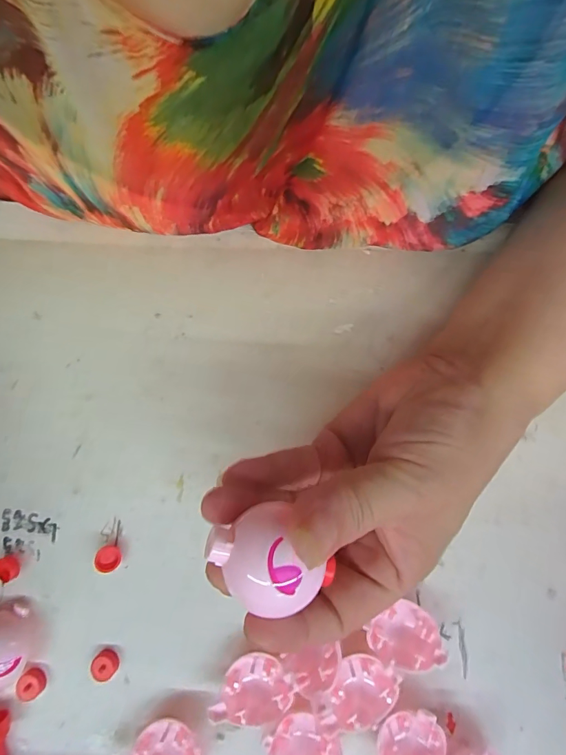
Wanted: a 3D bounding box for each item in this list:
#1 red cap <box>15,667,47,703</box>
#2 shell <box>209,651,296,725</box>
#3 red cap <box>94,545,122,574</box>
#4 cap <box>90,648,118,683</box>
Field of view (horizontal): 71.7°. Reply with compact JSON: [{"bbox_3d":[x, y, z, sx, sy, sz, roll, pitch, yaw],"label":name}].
[{"bbox_3d":[-0.123,0.149,0.189,0.012,0.005,0.013,0,78,1],"label":"red cap"},{"bbox_3d":[-0.014,0.145,0.184,0.034,0.016,0.027,11,78,3],"label":"shell"},{"bbox_3d":[-0.090,0.093,0.201,0.012,0.008,0.013,0,78,1],"label":"red cap"},{"bbox_3d":[-0.087,0.141,0.191,0.012,0.005,0.012,0,78,1],"label":"cap"}]

